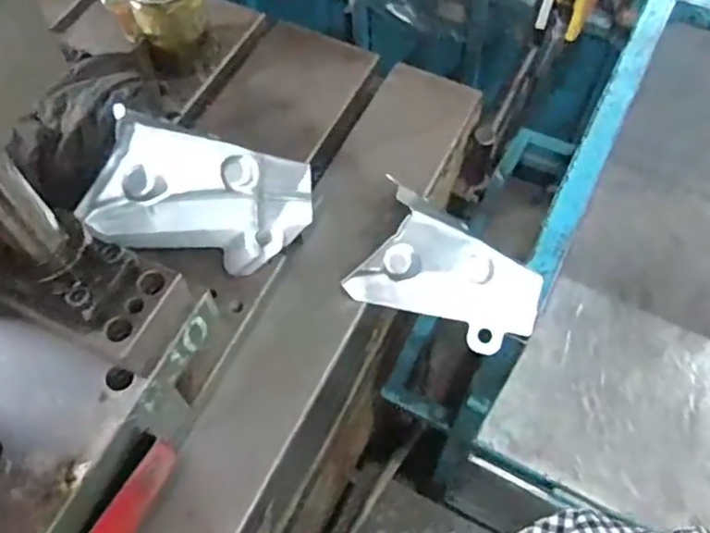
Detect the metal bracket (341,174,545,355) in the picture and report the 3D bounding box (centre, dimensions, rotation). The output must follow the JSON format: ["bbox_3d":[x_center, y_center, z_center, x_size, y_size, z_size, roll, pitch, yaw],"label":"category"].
[{"bbox_3d":[0.101,0.007,0.674,0.192,0.086,0.119,22,63,12],"label":"metal bracket"}]

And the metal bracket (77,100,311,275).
[{"bbox_3d":[-0.143,-0.065,0.620,0.193,0.032,0.125,18,84,-15],"label":"metal bracket"}]

